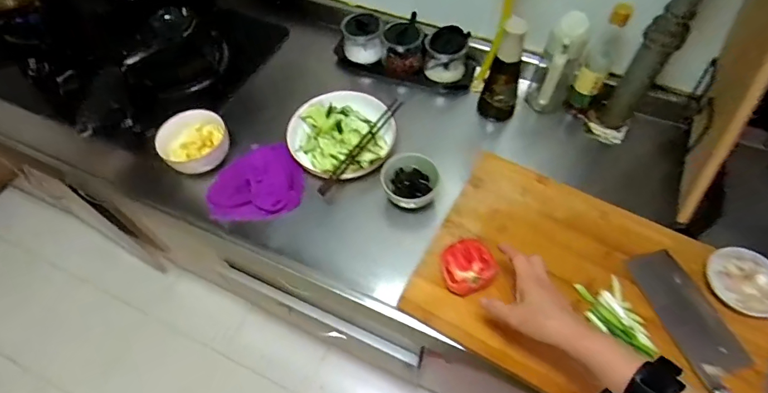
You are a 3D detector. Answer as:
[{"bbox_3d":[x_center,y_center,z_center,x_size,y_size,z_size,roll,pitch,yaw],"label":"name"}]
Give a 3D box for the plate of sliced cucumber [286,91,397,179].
[{"bbox_3d":[-0.078,-0.117,0.812,0.190,0.035,0.195,-1,59,1],"label":"plate of sliced cucumber"}]

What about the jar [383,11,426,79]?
[{"bbox_3d":[0.041,-0.310,0.910,0.080,0.095,0.075,-1,59,1],"label":"jar"}]

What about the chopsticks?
[{"bbox_3d":[-0.044,-0.097,0.790,0.024,0.018,0.238,30,64,19],"label":"chopsticks"}]

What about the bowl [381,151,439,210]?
[{"bbox_3d":[0.044,-0.024,0.728,0.094,0.043,0.096,-1,59,1],"label":"bowl"}]

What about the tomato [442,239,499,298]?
[{"bbox_3d":[0.120,0.105,0.641,0.070,0.056,0.074,-1,59,1],"label":"tomato"}]

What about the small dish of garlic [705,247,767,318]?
[{"bbox_3d":[0.517,0.121,0.619,0.078,0.028,0.104,-31,62,-16],"label":"small dish of garlic"}]

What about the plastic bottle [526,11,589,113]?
[{"bbox_3d":[0.316,-0.228,0.803,0.074,0.189,0.087,25,63,16],"label":"plastic bottle"}]

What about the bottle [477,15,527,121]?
[{"bbox_3d":[0.220,-0.223,0.794,0.069,0.197,0.067,16,61,12],"label":"bottle"}]

